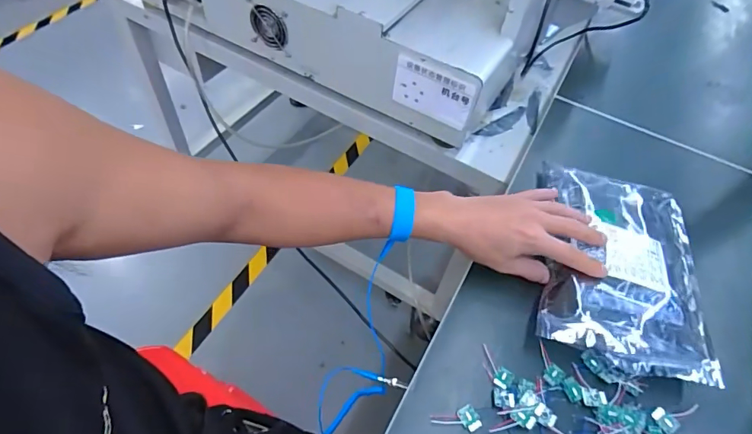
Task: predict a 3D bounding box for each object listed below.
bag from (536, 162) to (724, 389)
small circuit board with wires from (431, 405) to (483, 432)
[{"bbox_3d":[0.272,0.042,0.490,0.168,0.043,0.252,16,53,6],"label":"bag"},{"bbox_3d":[0.071,0.182,0.388,0.041,0.007,0.021,-9,55,-13],"label":"small circuit board with wires"}]

